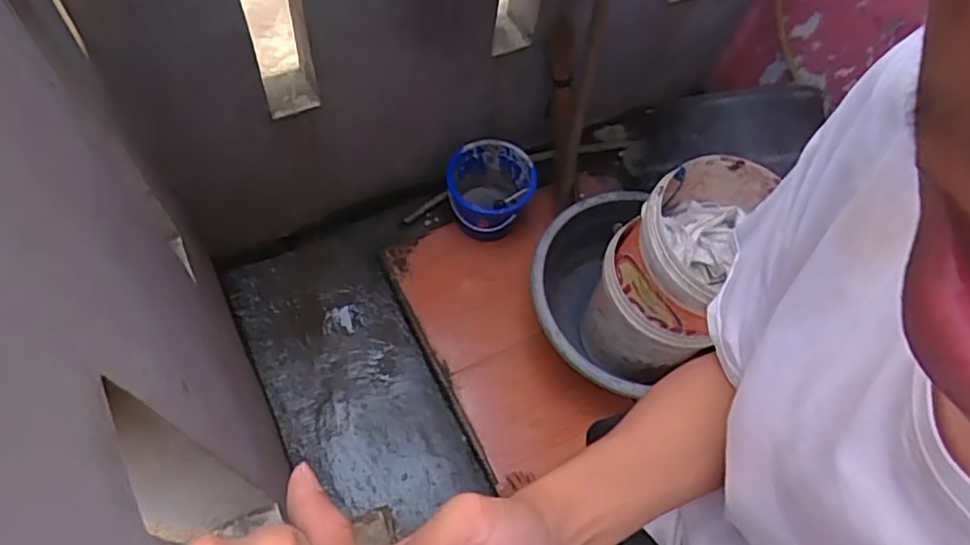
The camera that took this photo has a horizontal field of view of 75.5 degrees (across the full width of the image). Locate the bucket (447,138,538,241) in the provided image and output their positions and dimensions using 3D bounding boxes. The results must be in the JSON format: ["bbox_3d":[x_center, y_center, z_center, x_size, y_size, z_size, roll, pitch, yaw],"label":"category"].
[{"bbox_3d":[0.026,-0.215,1.655,0.204,0.179,0.215,3,62,-6],"label":"bucket"}]

